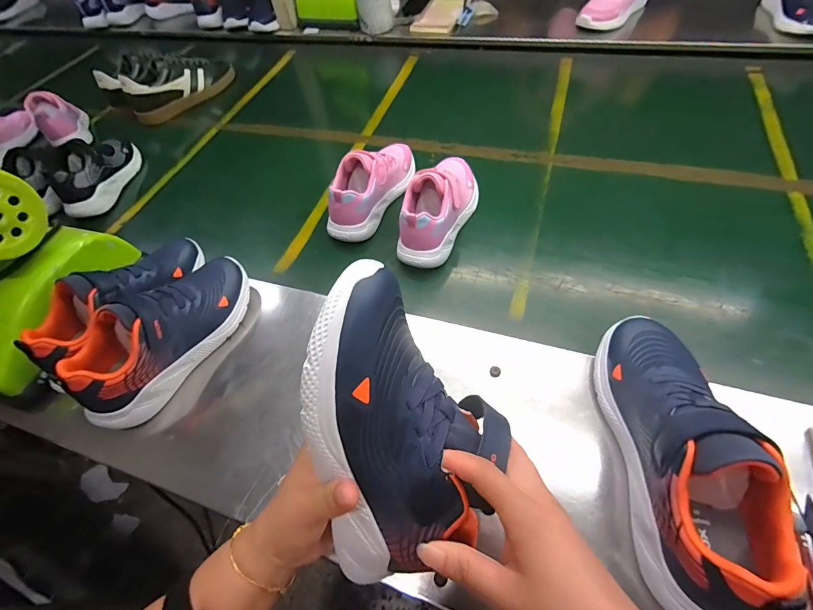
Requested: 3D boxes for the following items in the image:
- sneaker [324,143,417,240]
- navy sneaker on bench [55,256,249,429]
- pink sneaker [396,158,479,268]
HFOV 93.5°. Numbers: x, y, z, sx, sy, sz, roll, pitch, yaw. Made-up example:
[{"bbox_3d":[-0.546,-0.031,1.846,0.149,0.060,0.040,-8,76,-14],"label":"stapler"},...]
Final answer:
[{"bbox_3d":[-0.054,-0.195,0.606,0.075,0.098,0.207,25,59,19],"label":"sneaker"},{"bbox_3d":[-0.280,0.024,0.445,0.080,0.091,0.228,25,59,19],"label":"navy sneaker on bench"},{"bbox_3d":[0.052,-0.152,0.565,0.076,0.100,0.205,21,57,17],"label":"pink sneaker"}]

